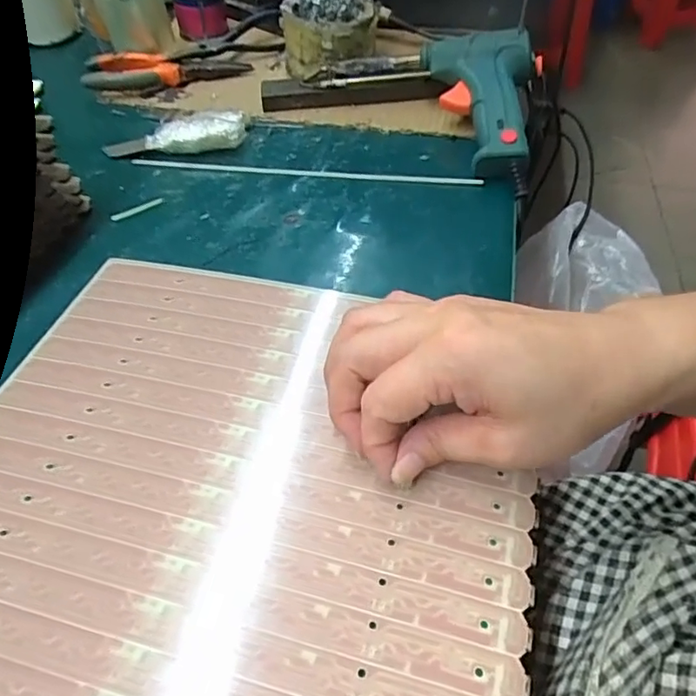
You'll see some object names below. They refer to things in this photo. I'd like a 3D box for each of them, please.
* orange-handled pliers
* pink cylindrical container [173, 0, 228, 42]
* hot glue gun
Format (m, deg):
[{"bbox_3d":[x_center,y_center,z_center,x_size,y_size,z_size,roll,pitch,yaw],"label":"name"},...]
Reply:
[{"bbox_3d":[-0.175,-0.272,0.543,0.151,0.025,0.043,-9,50,-7],"label":"orange-handled pliers"},{"bbox_3d":[-0.159,-0.368,0.604,0.054,0.045,0.057,-8,50,-6],"label":"pink cylindrical container"},{"bbox_3d":[0.116,-0.190,0.441,0.086,0.032,0.156,-4,66,-3],"label":"hot glue gun"}]

